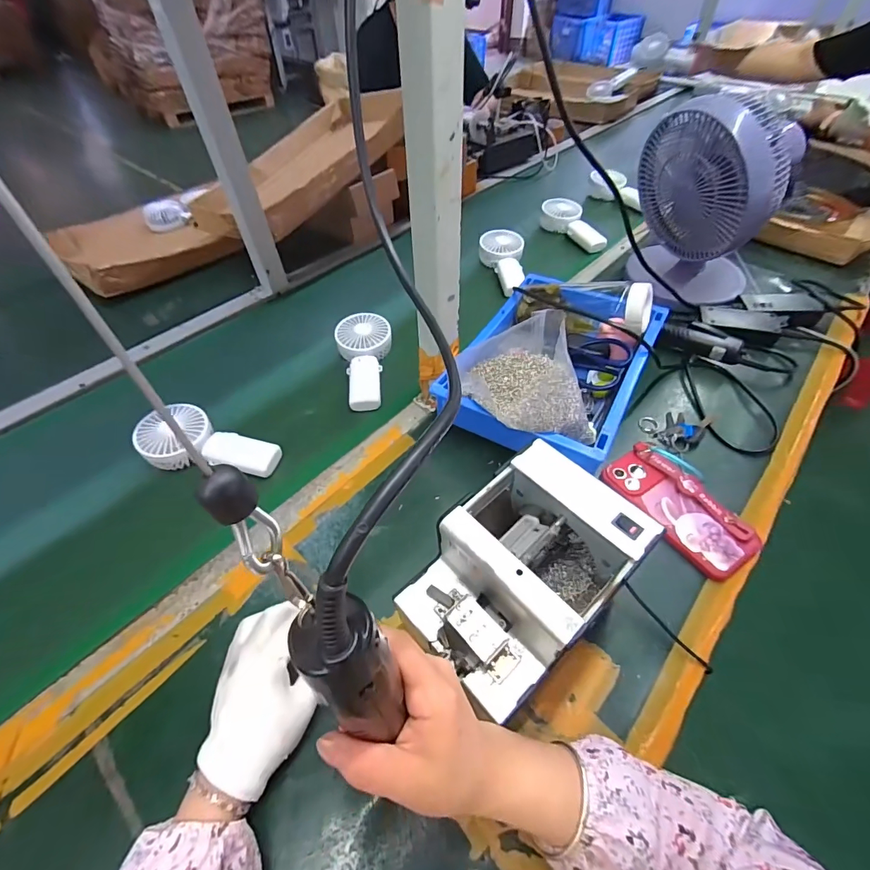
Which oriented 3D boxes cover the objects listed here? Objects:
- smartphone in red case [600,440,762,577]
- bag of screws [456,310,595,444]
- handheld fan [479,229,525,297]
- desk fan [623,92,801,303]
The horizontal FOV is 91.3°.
[{"bbox_3d":[0.278,0.081,0.489,0.076,0.027,0.165,-26,54,-20],"label":"smartphone in red case"},{"bbox_3d":[0.104,-0.065,0.490,0.144,0.091,0.131,-8,50,-6],"label":"bag of screws"},{"bbox_3d":[0.139,-0.331,0.824,0.088,0.041,0.170,-8,62,-6],"label":"handheld fan"},{"bbox_3d":[0.433,-0.360,0.673,0.143,0.260,0.203,-20,53,-16],"label":"desk fan"}]

